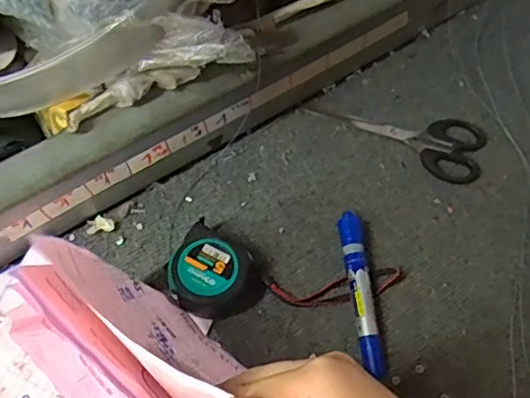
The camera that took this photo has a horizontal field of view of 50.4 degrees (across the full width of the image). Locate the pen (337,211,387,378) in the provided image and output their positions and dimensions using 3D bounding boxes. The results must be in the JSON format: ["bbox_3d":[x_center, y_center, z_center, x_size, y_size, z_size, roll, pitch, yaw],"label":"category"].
[{"bbox_3d":[0.079,0.076,0.465,0.019,0.020,0.132,-5,63,-5],"label":"pen"}]

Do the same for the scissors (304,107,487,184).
[{"bbox_3d":[0.131,-0.070,0.550,0.167,0.009,0.065,24,64,10],"label":"scissors"}]

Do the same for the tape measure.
[{"bbox_3d":[-0.042,0.057,0.457,0.070,0.043,0.071,1,63,-2],"label":"tape measure"}]

